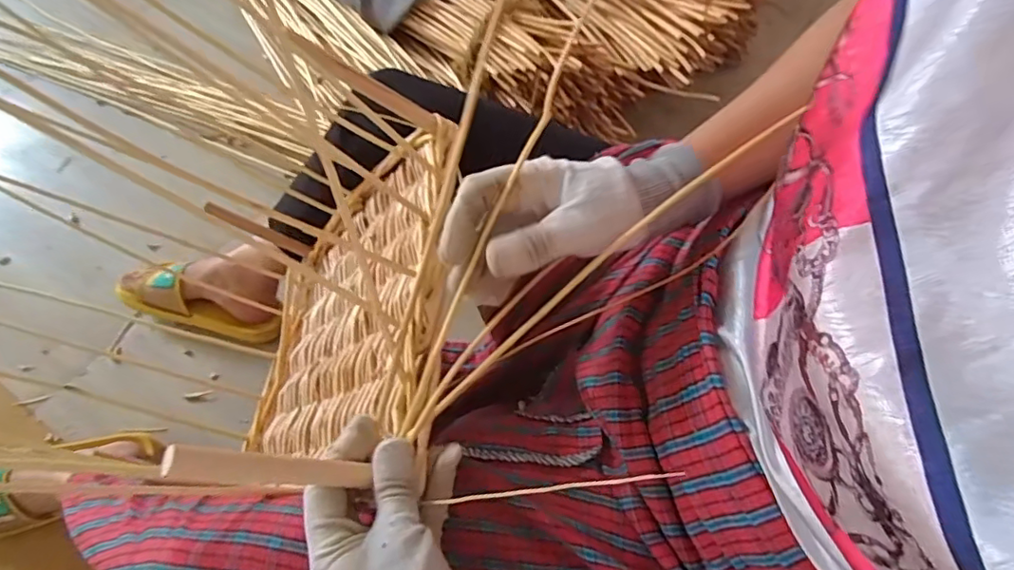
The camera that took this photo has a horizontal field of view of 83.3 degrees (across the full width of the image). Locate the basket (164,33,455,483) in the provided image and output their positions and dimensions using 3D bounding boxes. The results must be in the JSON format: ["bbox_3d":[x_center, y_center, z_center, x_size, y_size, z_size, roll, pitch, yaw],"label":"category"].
[{"bbox_3d":[-0.188,0.023,0.512,0.114,0.347,0.306,21,60,-34],"label":"basket"}]

